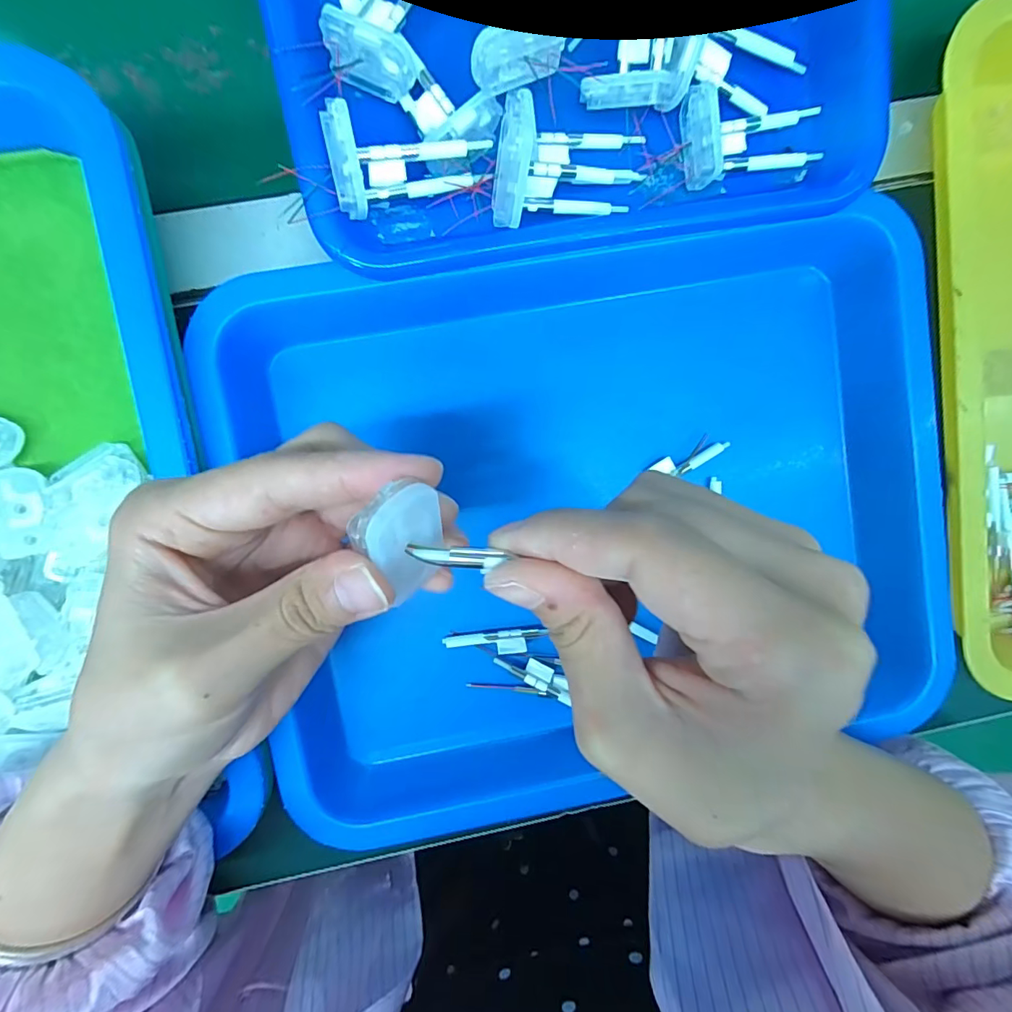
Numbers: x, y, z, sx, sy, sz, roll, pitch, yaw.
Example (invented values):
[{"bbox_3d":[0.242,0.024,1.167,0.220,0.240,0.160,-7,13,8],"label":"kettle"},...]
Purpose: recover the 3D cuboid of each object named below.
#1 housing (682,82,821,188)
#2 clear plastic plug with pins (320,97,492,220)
[{"bbox_3d":[0.109,-0.168,0.217,0.067,0.020,0.035,-17,95,-3],"label":"housing"},{"bbox_3d":[-0.037,-0.137,0.193,0.065,0.015,0.033,-16,92,-24],"label":"clear plastic plug with pins"}]

